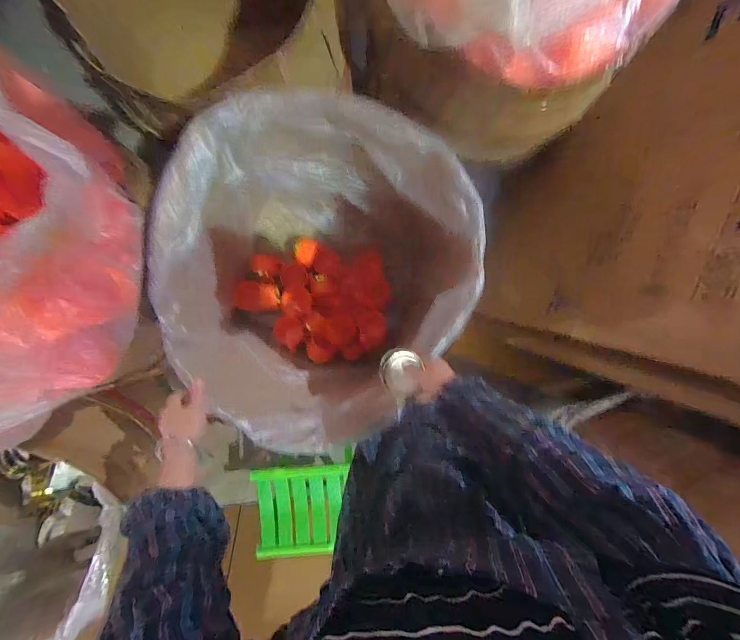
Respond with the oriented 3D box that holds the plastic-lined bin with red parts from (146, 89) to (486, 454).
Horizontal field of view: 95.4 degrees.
[{"bbox_3d":[-0.118,-0.116,0.870,0.600,0.551,0.631,0,93,-2],"label":"plastic-lined bin with red parts"}]

